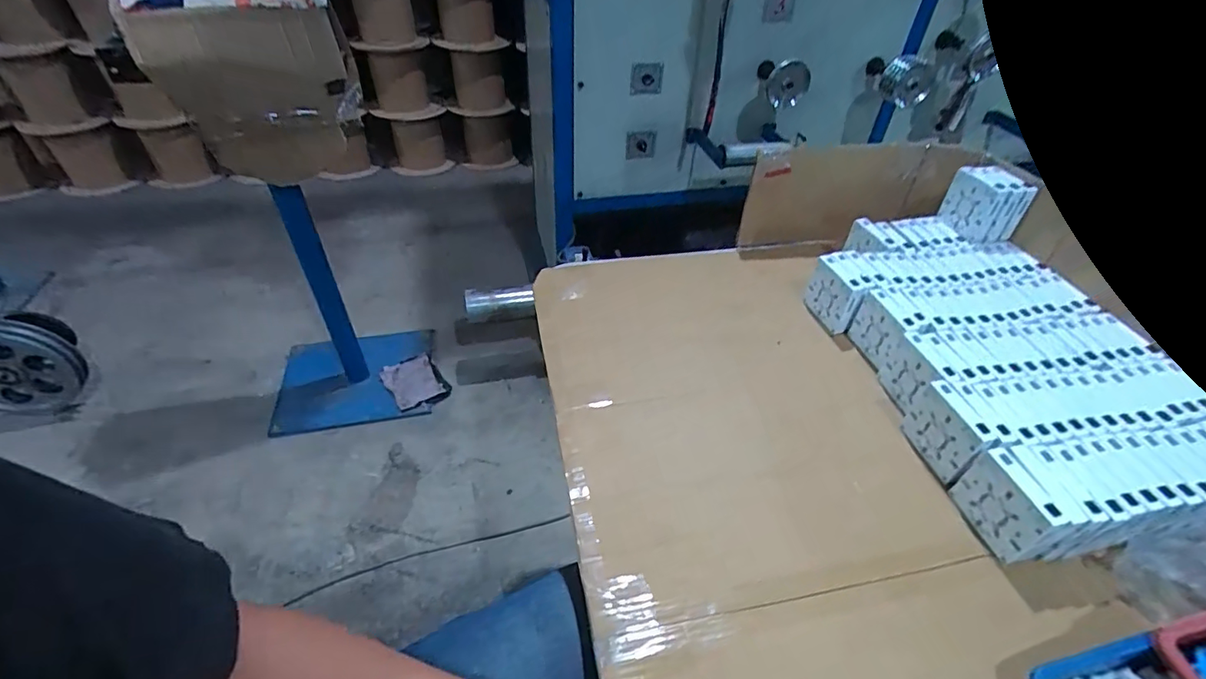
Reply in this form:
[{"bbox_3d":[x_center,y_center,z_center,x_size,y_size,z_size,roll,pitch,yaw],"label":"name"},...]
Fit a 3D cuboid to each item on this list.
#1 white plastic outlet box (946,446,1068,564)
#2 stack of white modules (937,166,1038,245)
[{"bbox_3d":[0.413,0.172,0.544,0.023,0.081,0.087,-6,43,-9],"label":"white plastic outlet box"},{"bbox_3d":[0.601,-0.215,0.831,0.068,0.094,0.102,-11,44,-15],"label":"stack of white modules"}]

